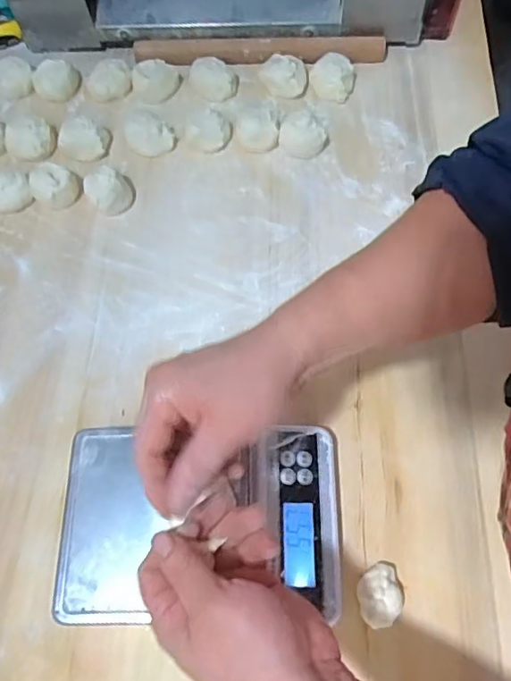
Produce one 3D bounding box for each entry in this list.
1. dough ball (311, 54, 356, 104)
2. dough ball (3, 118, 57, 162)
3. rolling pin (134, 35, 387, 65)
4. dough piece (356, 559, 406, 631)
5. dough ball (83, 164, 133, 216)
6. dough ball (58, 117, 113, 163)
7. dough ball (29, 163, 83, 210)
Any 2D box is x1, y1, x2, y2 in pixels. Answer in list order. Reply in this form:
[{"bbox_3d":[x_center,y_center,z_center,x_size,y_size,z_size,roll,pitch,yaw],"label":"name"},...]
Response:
[{"bbox_3d":[0.090,-0.312,0.634,0.050,0.027,0.057,2,67,4],"label":"dough ball"},{"bbox_3d":[-0.256,-0.229,0.611,0.055,0.033,0.046,-31,68,-10],"label":"dough ball"},{"bbox_3d":[0.004,-0.350,0.648,0.299,0.025,0.024,-1,66,3],"label":"rolling pin"},{"bbox_3d":[0.097,0.197,0.417,0.033,0.024,0.044,-8,66,0],"label":"dough piece"},{"bbox_3d":[-0.158,-0.161,0.578,0.047,0.032,0.048,-27,68,-8],"label":"dough ball"},{"bbox_3d":[-0.196,-0.229,0.614,0.053,0.027,0.041,20,69,12],"label":"dough ball"},{"bbox_3d":[-0.215,-0.166,0.579,0.048,0.039,0.039,-31,68,-10],"label":"dough ball"}]

